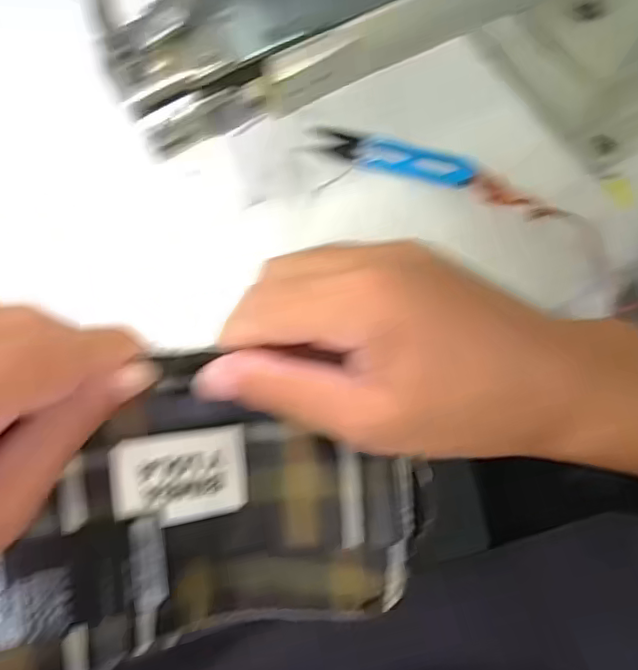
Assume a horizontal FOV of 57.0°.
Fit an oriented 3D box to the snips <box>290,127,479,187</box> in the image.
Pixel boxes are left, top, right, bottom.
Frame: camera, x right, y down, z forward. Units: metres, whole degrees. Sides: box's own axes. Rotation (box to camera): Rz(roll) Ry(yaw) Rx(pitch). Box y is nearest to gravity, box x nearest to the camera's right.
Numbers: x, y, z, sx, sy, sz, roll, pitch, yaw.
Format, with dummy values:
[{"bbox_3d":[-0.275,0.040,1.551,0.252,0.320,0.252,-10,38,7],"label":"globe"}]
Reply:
[{"bbox_3d":[0.042,-0.111,0.357,0.105,0.007,0.024,17,73,5],"label":"snips"}]

